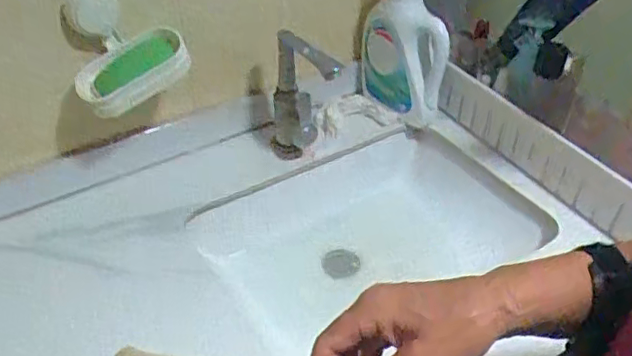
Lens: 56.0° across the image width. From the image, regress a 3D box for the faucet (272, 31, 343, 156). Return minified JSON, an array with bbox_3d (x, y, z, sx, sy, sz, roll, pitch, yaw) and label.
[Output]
[{"bbox_3d":[-0.019,-0.110,0.862,0.083,0.288,0.093,-8,66,-11],"label":"faucet"}]

